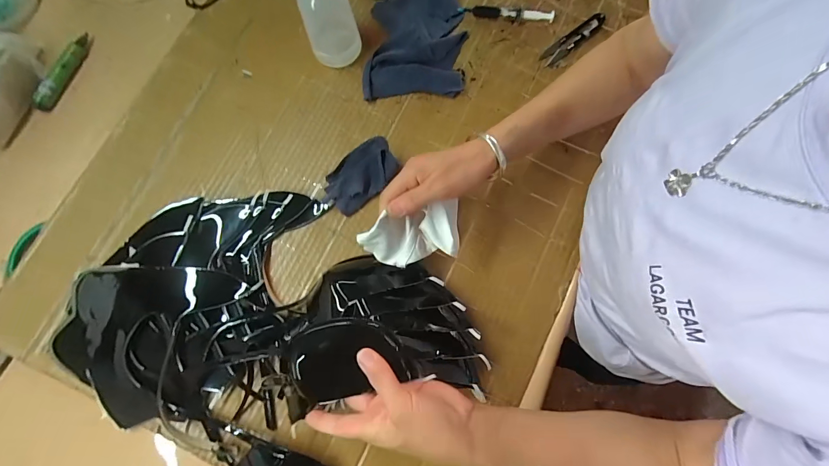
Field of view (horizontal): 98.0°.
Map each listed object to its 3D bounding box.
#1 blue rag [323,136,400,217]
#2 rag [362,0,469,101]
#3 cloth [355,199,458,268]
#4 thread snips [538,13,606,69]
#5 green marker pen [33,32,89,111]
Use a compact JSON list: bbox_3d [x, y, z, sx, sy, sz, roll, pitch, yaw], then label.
[{"bbox_3d":[-0.066,-0.073,0.446,0.097,0.018,0.064,-36,81,-6],"label":"blue rag"},{"bbox_3d":[0.003,-0.254,0.476,0.126,0.026,0.155,4,79,1],"label":"rag"},{"bbox_3d":[-0.005,0.005,0.381,0.102,0.055,0.050,-9,79,-1],"label":"cloth"},{"bbox_3d":[0.213,-0.260,0.482,0.101,0.007,0.025,-40,81,-6],"label":"thread snips"},{"bbox_3d":[-0.468,-0.215,0.479,0.016,0.016,0.113,21,80,5],"label":"green marker pen"}]

